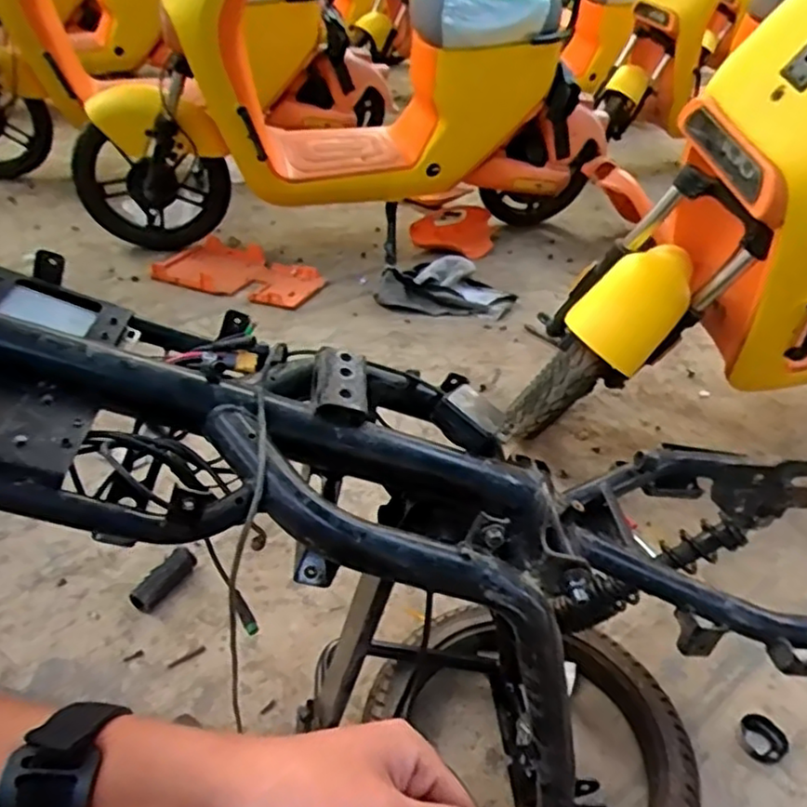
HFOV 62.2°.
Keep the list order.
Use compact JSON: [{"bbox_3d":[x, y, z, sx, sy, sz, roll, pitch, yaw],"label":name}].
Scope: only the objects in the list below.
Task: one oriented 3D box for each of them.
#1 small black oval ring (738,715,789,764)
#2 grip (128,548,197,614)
[{"bbox_3d":[0.433,0.406,0.809,0.045,0.020,0.052,-17,43,-26],"label":"small black oval ring"},{"bbox_3d":[-0.324,0.234,0.900,0.031,0.034,0.096,22,41,21],"label":"grip"}]

